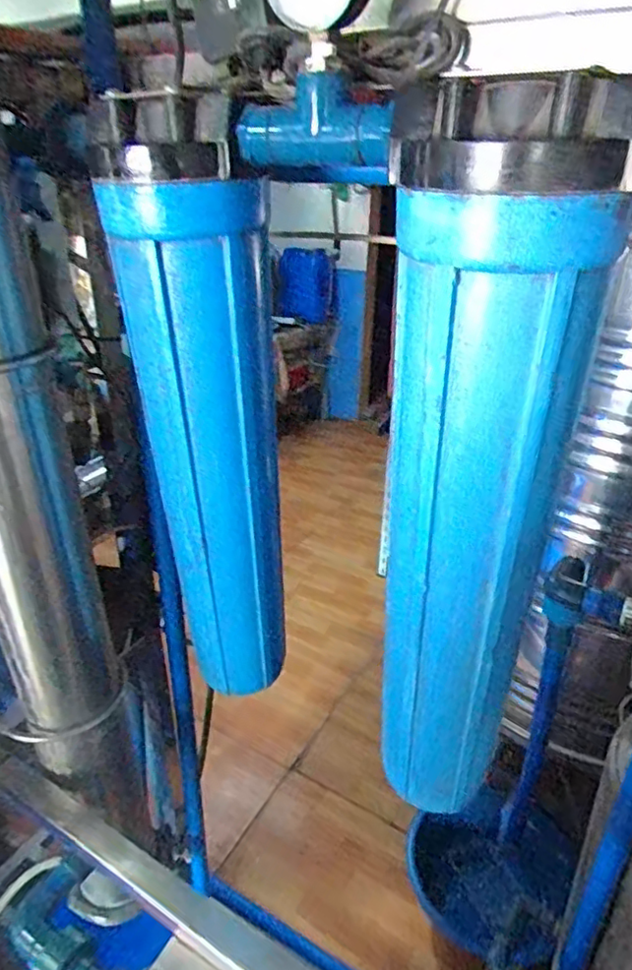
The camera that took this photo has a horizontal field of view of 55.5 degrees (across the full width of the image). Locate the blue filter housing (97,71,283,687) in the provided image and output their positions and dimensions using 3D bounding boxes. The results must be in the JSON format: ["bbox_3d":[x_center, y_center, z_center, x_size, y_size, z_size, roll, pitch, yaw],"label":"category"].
[{"bbox_3d":[-0.100,-0.035,0.556,0.131,0.522,0.136,-6,28,-14],"label":"blue filter housing"}]

